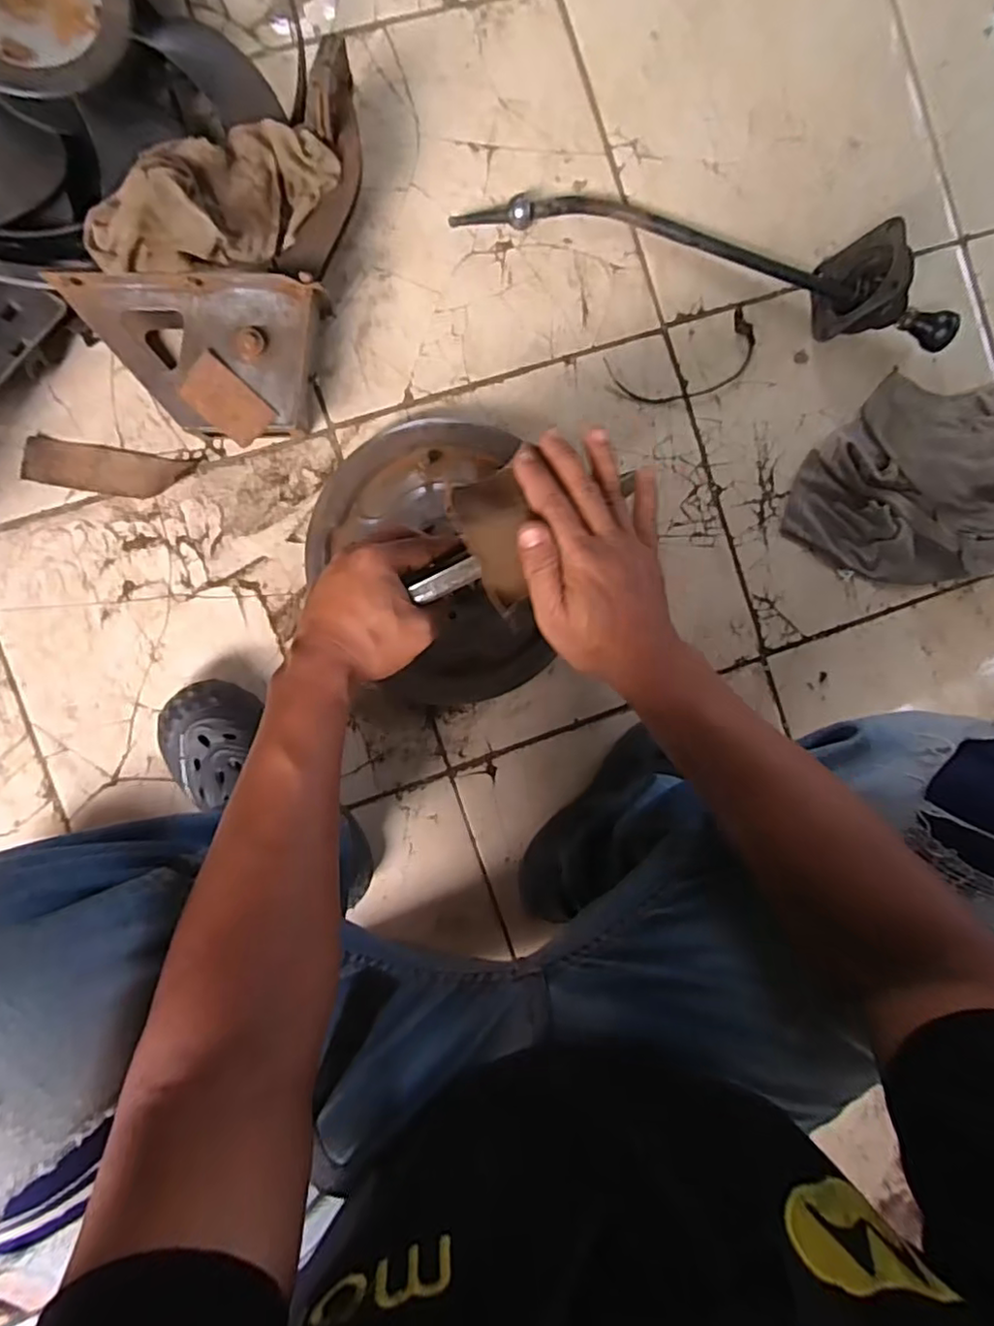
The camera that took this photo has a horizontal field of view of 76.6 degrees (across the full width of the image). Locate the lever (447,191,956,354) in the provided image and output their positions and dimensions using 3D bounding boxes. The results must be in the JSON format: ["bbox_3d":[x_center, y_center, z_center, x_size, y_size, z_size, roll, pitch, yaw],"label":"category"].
[{"bbox_3d":[0.253,-0.464,0.710,0.594,0.102,0.116,9,93,-7],"label":"lever"}]

